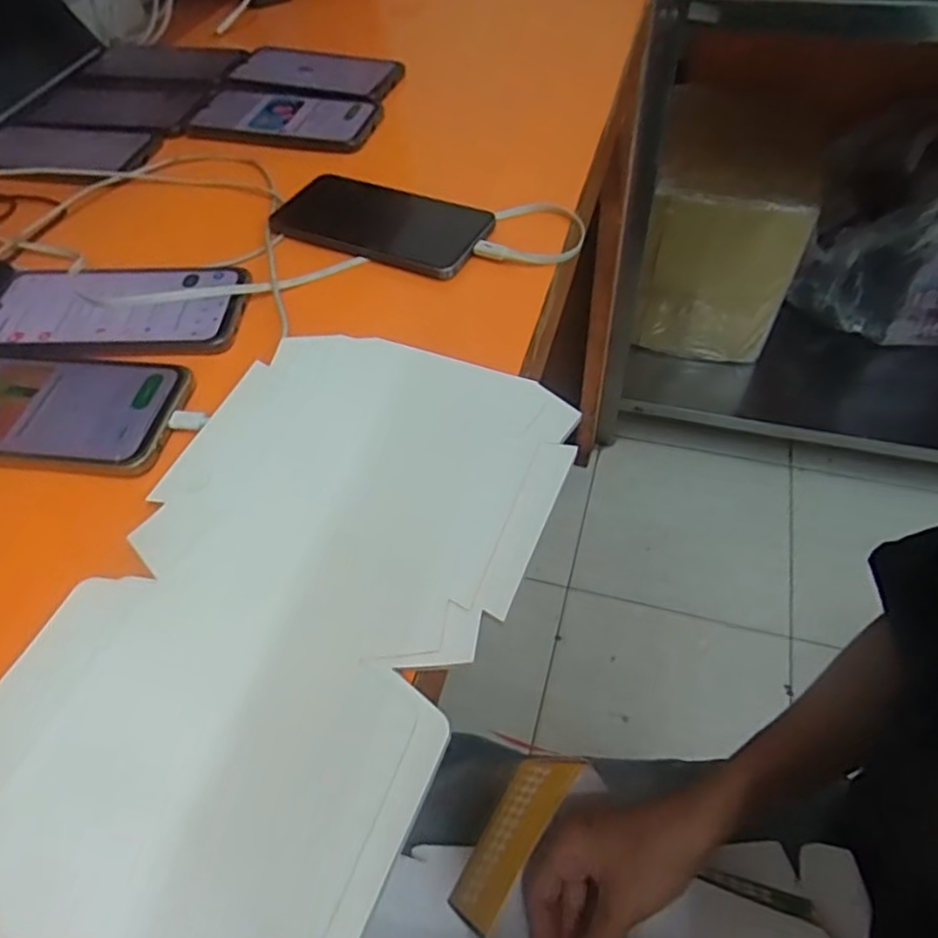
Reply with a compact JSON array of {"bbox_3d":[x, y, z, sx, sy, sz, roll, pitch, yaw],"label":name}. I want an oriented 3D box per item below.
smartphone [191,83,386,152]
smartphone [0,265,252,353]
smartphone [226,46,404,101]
[{"bbox_3d":[-0.173,-0.329,0.610,0.183,0.013,0.096,12,54,13],"label":"smartphone"},{"bbox_3d":[-0.239,-0.113,0.442,0.170,0.007,0.088,0,52,4],"label":"smartphone"},{"bbox_3d":[-0.153,-0.405,0.660,0.169,0.007,0.079,14,55,14],"label":"smartphone"}]

